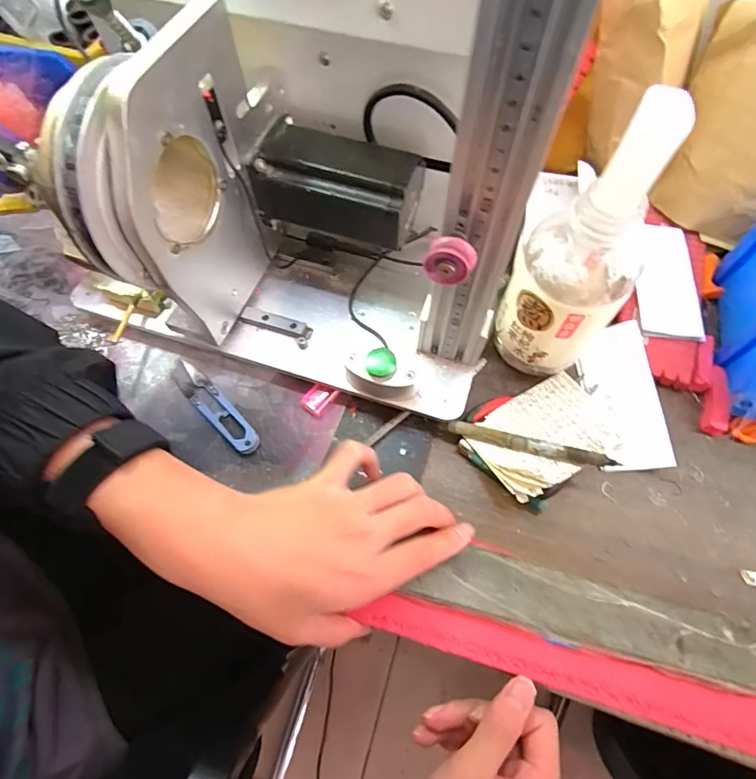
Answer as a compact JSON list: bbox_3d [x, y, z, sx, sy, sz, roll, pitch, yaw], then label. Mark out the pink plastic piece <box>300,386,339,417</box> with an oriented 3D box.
[{"bbox_3d":[-0.048,0.007,0.362,0.019,0.008,0.026,39,70,16],"label":"pink plastic piece"}]

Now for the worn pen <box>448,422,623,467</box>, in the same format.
[{"bbox_3d":[0.109,0.041,0.324,0.115,0.008,0.012,11,67,18],"label":"worn pen"}]

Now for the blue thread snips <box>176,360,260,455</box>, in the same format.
[{"bbox_3d":[-0.134,0.012,0.359,0.021,0.012,0.106,-41,71,-17],"label":"blue thread snips"}]

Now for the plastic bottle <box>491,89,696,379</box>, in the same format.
[{"bbox_3d":[0.128,-0.073,0.284,0.062,0.182,0.062,-15,66,-7],"label":"plastic bottle"}]

